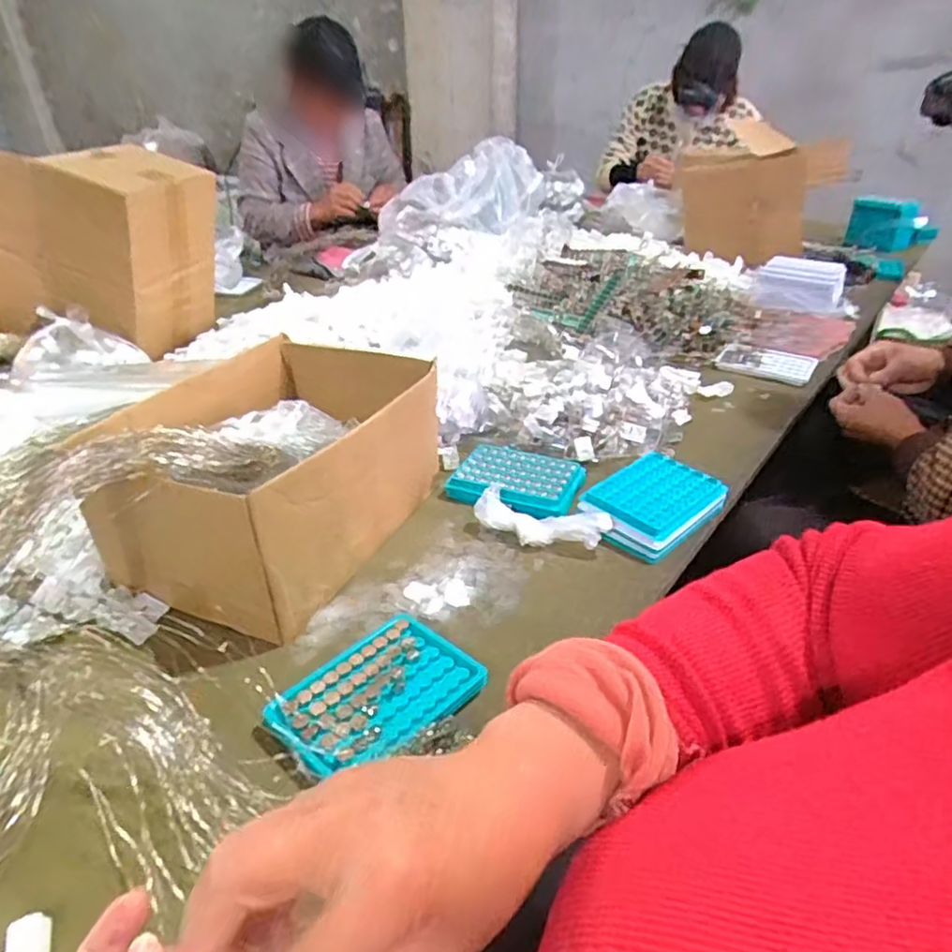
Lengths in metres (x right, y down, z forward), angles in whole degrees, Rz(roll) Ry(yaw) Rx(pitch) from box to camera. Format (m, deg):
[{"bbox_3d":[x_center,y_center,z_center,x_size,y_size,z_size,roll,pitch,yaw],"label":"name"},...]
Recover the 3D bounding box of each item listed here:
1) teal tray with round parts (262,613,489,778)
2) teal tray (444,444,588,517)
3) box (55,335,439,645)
[{"bbox_3d":[-0.069,0.155,0.461,0.099,0.026,0.133,25,40,34],"label":"teal tray with round parts"},{"bbox_3d":[0.046,0.005,0.709,0.130,0.021,0.101,14,35,21],"label":"teal tray"},{"bbox_3d":[-0.184,-0.013,0.611,0.199,0.127,0.279,14,35,22],"label":"box"}]

